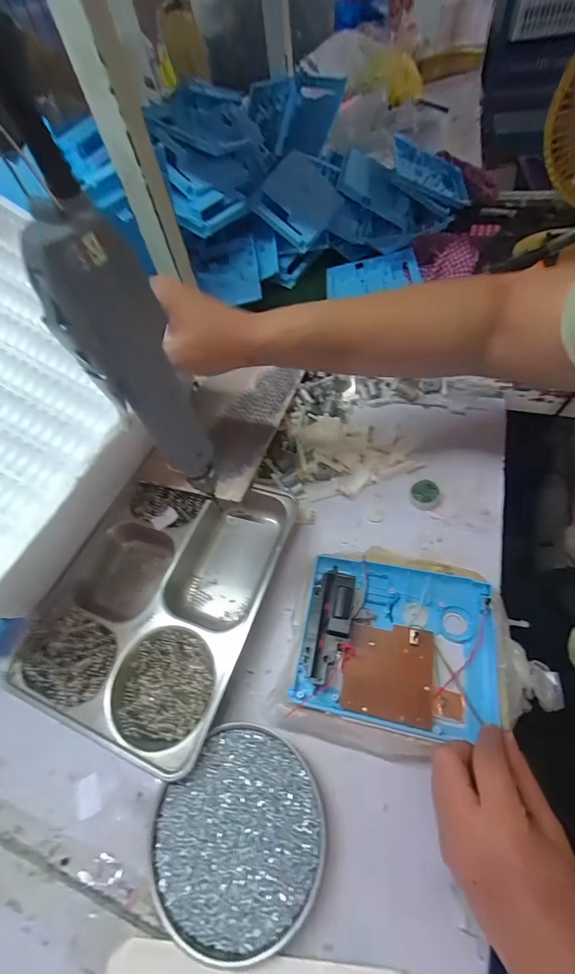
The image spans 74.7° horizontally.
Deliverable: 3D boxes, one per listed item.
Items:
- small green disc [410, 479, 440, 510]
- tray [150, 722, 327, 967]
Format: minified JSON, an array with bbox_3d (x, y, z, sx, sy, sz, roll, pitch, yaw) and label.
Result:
[{"bbox_3d":[0.161,0.006,0.441,0.031,0.017,0.034,-2,58,3],"label":"small green disc"},{"bbox_3d":[-0.036,0.270,0.295,0.125,0.012,0.134,-2,58,3],"label":"tray"}]

